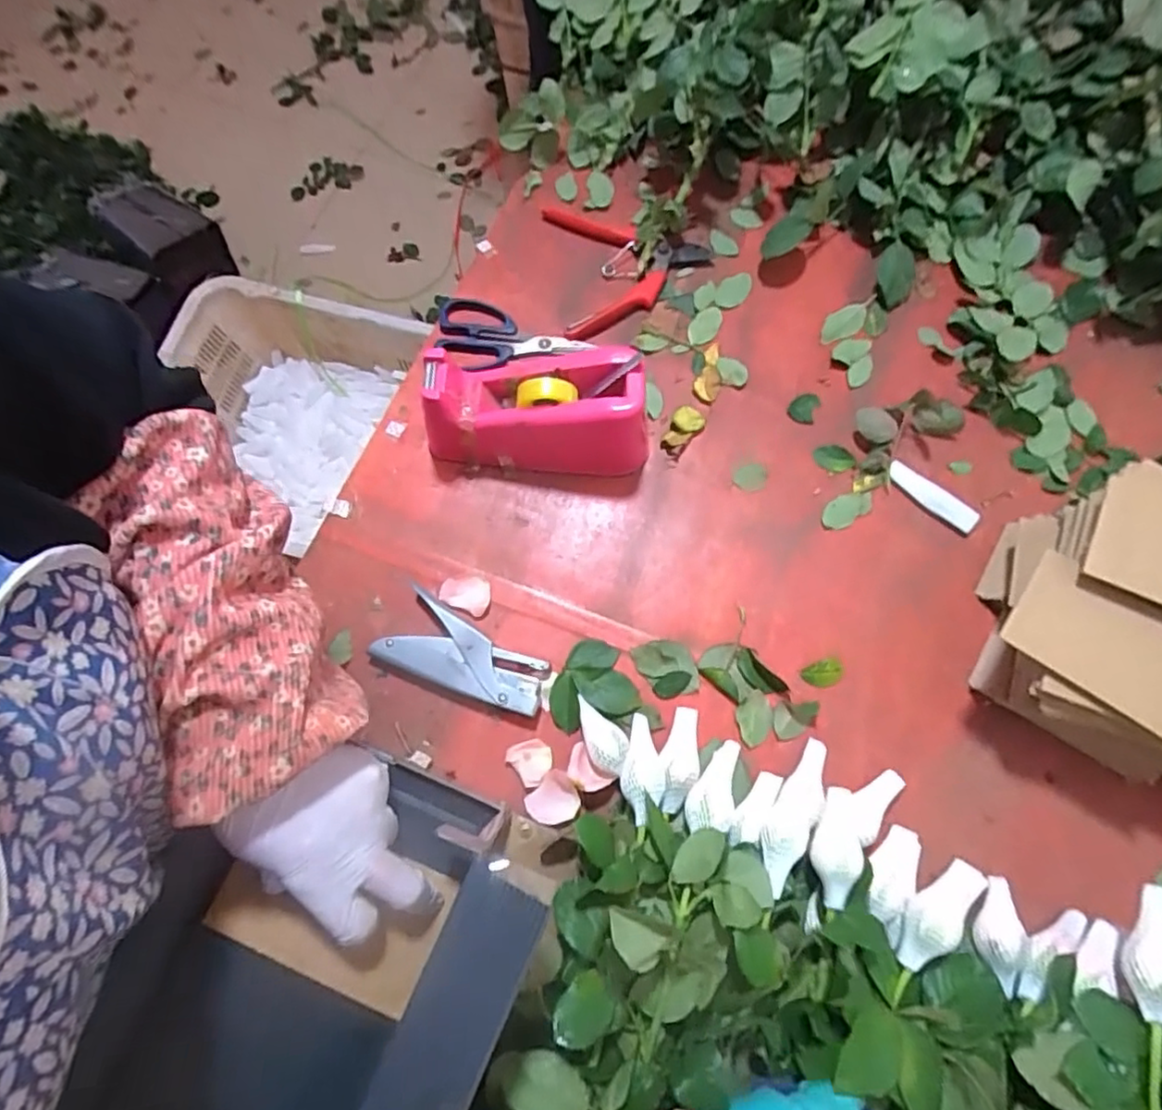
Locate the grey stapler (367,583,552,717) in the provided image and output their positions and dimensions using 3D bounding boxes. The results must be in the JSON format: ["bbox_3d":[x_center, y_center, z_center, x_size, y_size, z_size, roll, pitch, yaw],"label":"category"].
[{"bbox_3d":[-0.102,0.093,0.542,0.145,0.024,0.070,28,76,9],"label":"grey stapler"}]

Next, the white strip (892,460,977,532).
[{"bbox_3d":[0.325,-0.055,0.580,0.089,0.015,0.018,43,78,13],"label":"white strip"}]

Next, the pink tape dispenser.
[{"bbox_3d":[-0.040,-0.127,0.567,0.196,0.105,0.090,4,73,2],"label":"pink tape dispenser"}]

